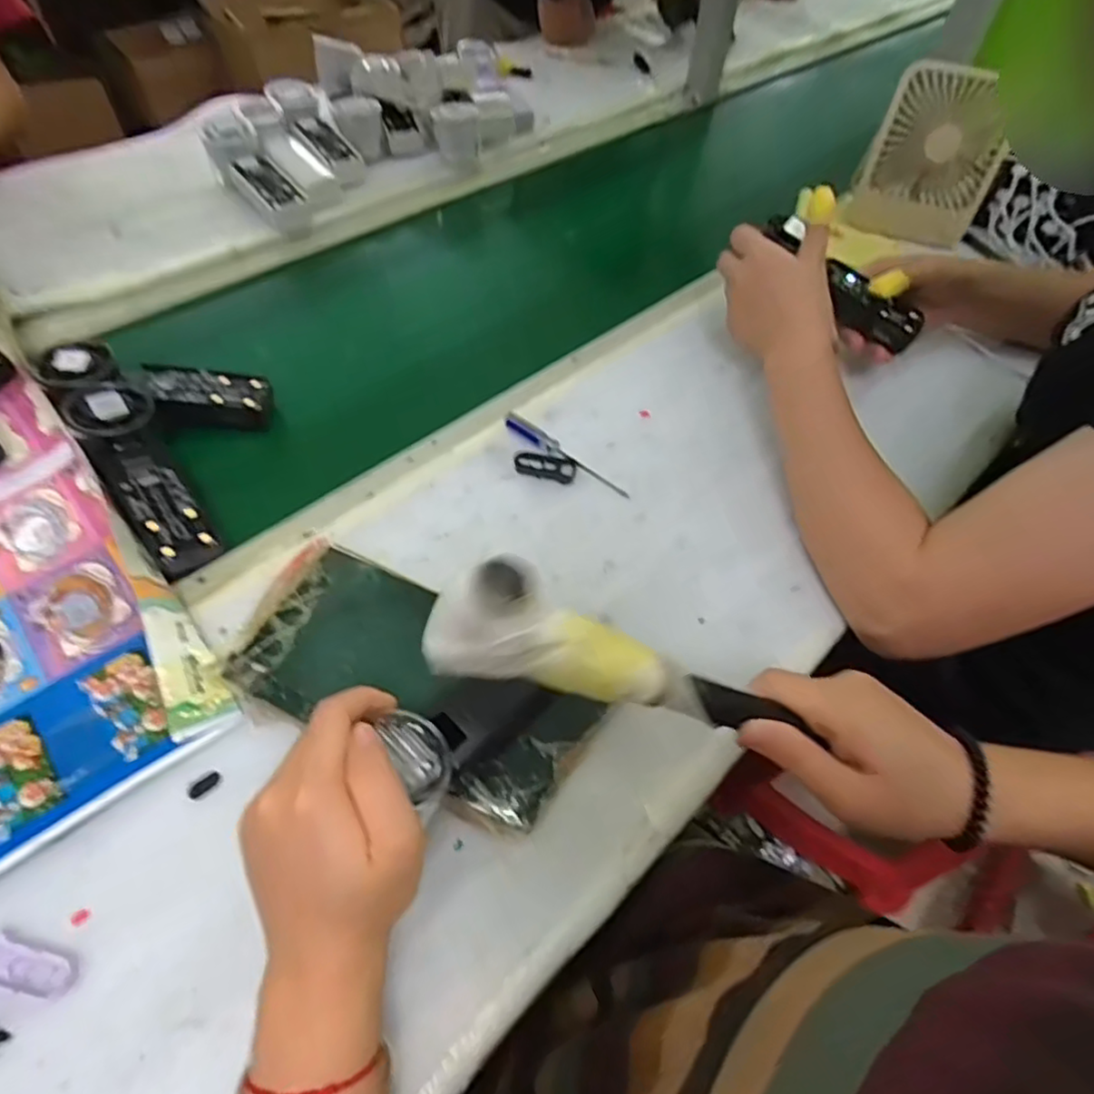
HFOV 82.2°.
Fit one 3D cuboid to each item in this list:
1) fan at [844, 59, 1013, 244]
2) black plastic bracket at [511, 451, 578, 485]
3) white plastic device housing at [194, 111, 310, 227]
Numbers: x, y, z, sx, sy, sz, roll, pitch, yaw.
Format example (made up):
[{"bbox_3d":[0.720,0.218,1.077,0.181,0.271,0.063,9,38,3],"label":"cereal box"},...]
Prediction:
[{"bbox_3d":[0.437,-0.443,0.710,0.139,0.160,0.043,38,61,21],"label":"fan"},{"bbox_3d":[-0.001,-0.065,0.503,0.050,0.006,0.026,13,54,5],"label":"black plastic bracket"},{"bbox_3d":[-0.323,-0.415,0.696,0.057,0.051,0.174,-33,63,-23],"label":"white plastic device housing"}]

